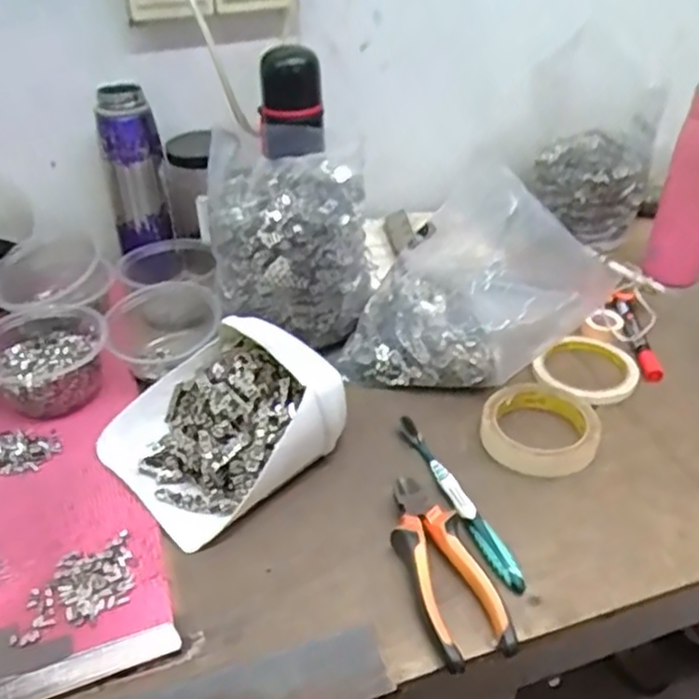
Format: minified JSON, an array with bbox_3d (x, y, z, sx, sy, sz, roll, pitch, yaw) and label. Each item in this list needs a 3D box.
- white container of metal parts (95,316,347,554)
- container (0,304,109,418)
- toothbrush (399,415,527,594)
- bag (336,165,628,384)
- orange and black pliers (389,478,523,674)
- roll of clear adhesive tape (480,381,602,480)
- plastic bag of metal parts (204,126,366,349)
[{"bbox_3d":[-0.107,0.054,0.579,0.176,0.072,0.157,-25,44,-29],"label":"white container of metal parts"},{"bbox_3d":[-0.280,0.012,0.644,0.110,0.052,0.107,-1,35,1],"label":"container"},{"bbox_3d":[0.083,0.115,0.552,0.023,0.014,0.177,-17,41,-19],"label":"toothbrush"},{"bbox_3d":[0.114,-0.074,0.675,0.226,0.153,0.165,6,38,9],"label":"bag"},{"bbox_3d":[0.065,0.152,0.499,0.053,0.024,0.144,-12,40,-13],"label":"orange and black pliers"},{"bbox_3d":[0.166,0.068,0.607,0.094,0.017,0.093,-1,38,1],"label":"roll of clear adhesive tape"},{"bbox_3d":[-0.056,-0.097,0.676,0.147,0.157,0.114,-3,37,-3],"label":"plastic bag of metal parts"}]

